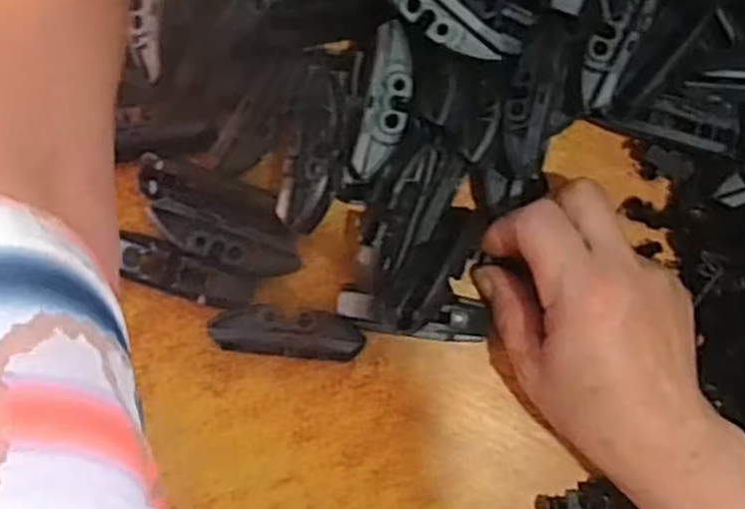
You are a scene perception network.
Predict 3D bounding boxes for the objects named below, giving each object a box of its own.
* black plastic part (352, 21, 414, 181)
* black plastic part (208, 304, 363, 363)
[{"bbox_3d":[0.007,-0.067,0.357,0.020,0.012,0.067,11,86,-4],"label":"black plastic part"},{"bbox_3d":[-0.039,0.036,0.376,0.069,0.022,0.022,5,87,-4],"label":"black plastic part"}]

